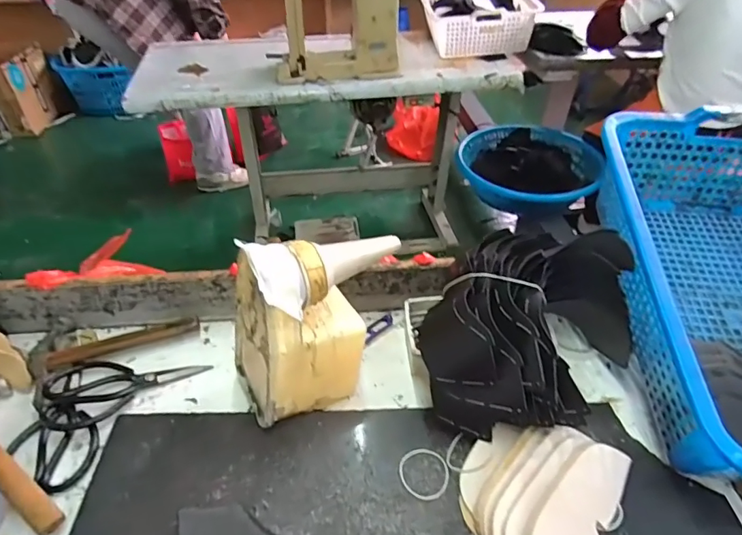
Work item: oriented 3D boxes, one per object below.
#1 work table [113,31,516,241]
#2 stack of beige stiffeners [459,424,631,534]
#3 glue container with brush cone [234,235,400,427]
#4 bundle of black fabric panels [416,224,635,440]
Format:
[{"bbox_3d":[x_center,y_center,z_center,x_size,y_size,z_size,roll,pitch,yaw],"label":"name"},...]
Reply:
[{"bbox_3d":[-0.148,-0.422,1.787,1.147,0.723,0.504,-6,42,-7],"label":"work table"},{"bbox_3d":[0.168,0.218,0.477,0.136,0.037,0.168,32,51,31],"label":"stack of beige stiffeners"},{"bbox_3d":[-0.056,0.047,0.551,0.207,0.198,0.111,-21,46,-22],"label":"glue container with brush cone"},{"bbox_3d":[0.185,0.075,0.562,0.184,0.142,0.258,30,49,29],"label":"bundle of black fabric panels"}]

